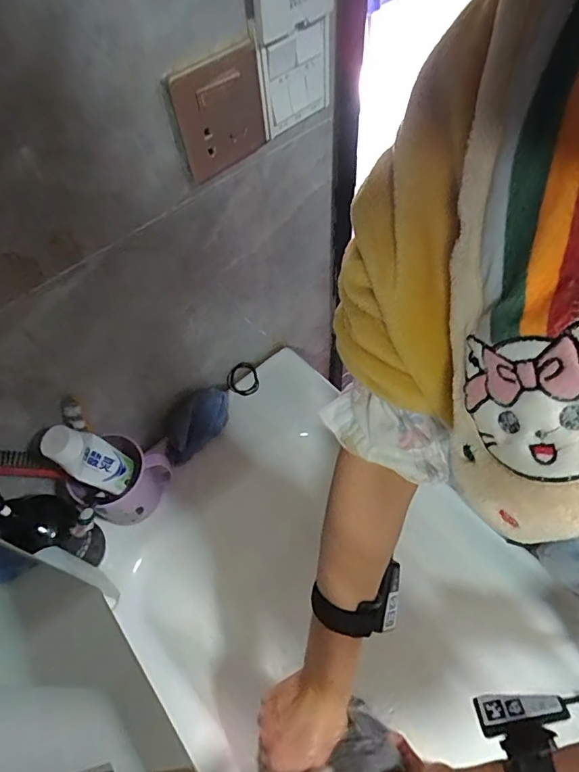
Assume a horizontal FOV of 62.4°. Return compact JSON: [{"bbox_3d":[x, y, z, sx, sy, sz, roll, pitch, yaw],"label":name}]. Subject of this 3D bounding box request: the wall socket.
[{"bbox_3d":[-0.058,-0.232,0.410,0.014,0.091,0.089,37,66,24],"label":"wall socket"}]

